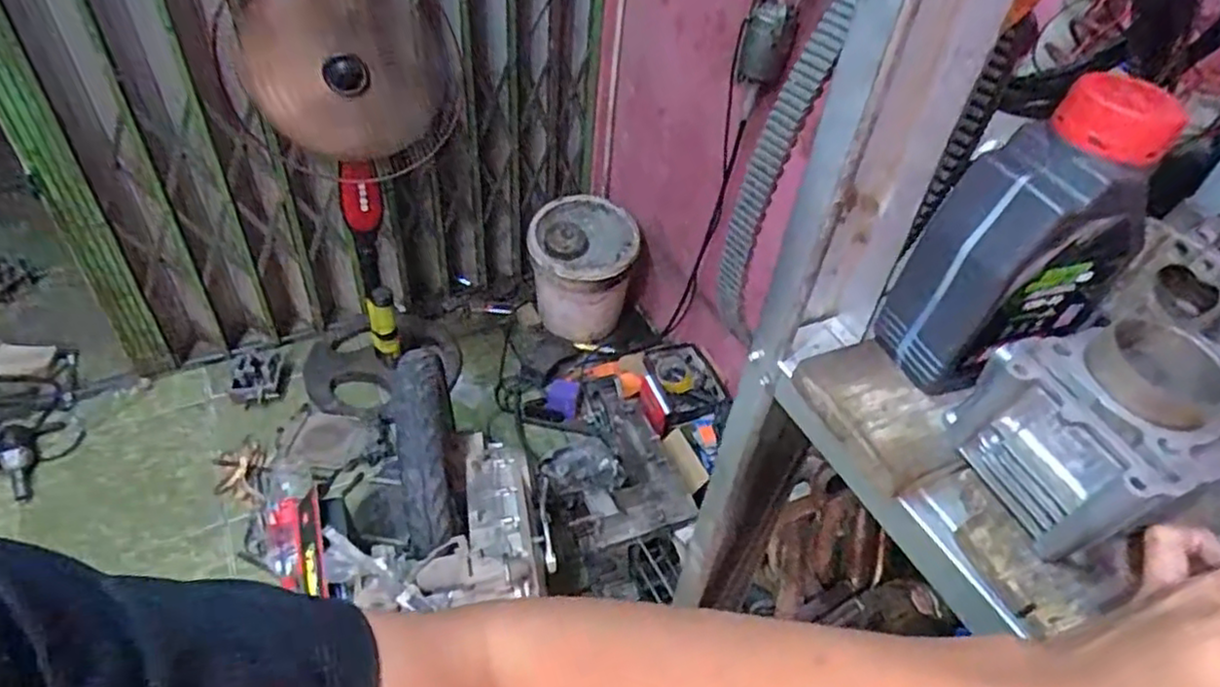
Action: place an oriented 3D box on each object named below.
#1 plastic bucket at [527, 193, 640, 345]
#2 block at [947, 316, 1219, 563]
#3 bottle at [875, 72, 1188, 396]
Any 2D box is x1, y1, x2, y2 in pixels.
[{"bbox_3d":[-0.085,-0.186,1.966,0.282,0.401,0.347,2,44,-5],"label":"plastic bucket"},{"bbox_3d":[0.276,0.046,0.381,0.111,0.085,0.098,-14,47,-21],"label":"block"},{"bbox_3d":[0.247,-0.062,0.402,0.107,0.176,0.072,-15,48,-21],"label":"bottle"}]

